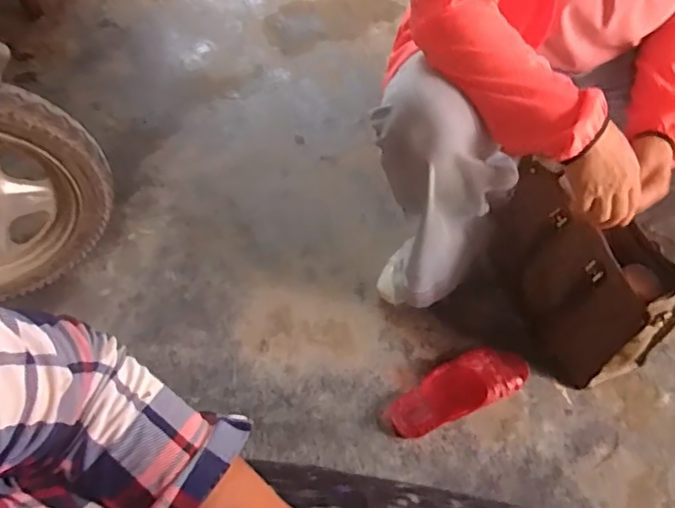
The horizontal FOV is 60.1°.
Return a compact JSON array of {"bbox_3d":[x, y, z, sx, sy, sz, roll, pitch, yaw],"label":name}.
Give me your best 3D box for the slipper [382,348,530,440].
[{"bbox_3d":[0.189,0.211,0.906,0.243,0.061,0.090,-23,59,-16],"label":"slipper"}]

